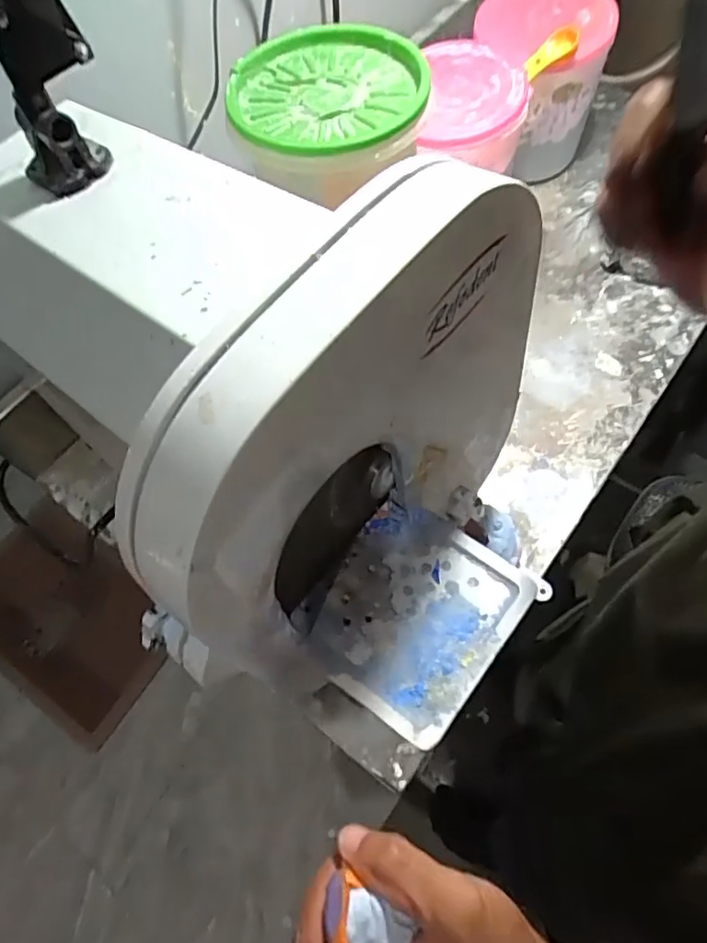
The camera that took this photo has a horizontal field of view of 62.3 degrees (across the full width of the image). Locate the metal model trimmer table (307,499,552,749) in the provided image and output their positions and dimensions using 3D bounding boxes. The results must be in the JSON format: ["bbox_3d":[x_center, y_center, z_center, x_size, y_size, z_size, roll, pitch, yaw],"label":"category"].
[{"bbox_3d":[0.038,0.089,0.375,0.114,0.016,0.125,34,73,19],"label":"metal model trimmer table"}]

